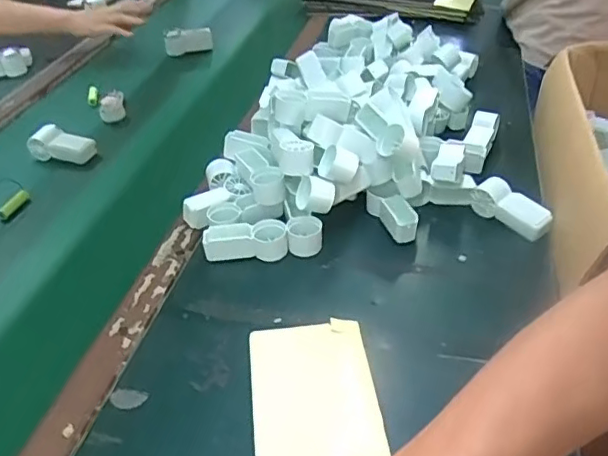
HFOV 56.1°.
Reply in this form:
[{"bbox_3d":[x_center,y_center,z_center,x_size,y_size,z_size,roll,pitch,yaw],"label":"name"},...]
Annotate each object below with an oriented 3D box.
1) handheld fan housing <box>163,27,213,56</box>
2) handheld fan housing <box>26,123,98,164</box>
[{"bbox_3d":[-0.240,-0.391,1.186,0.097,0.050,0.028,-11,39,-9],"label":"handheld fan housing"},{"bbox_3d":[-0.366,-0.125,0.856,0.096,0.036,0.050,18,43,25],"label":"handheld fan housing"}]

